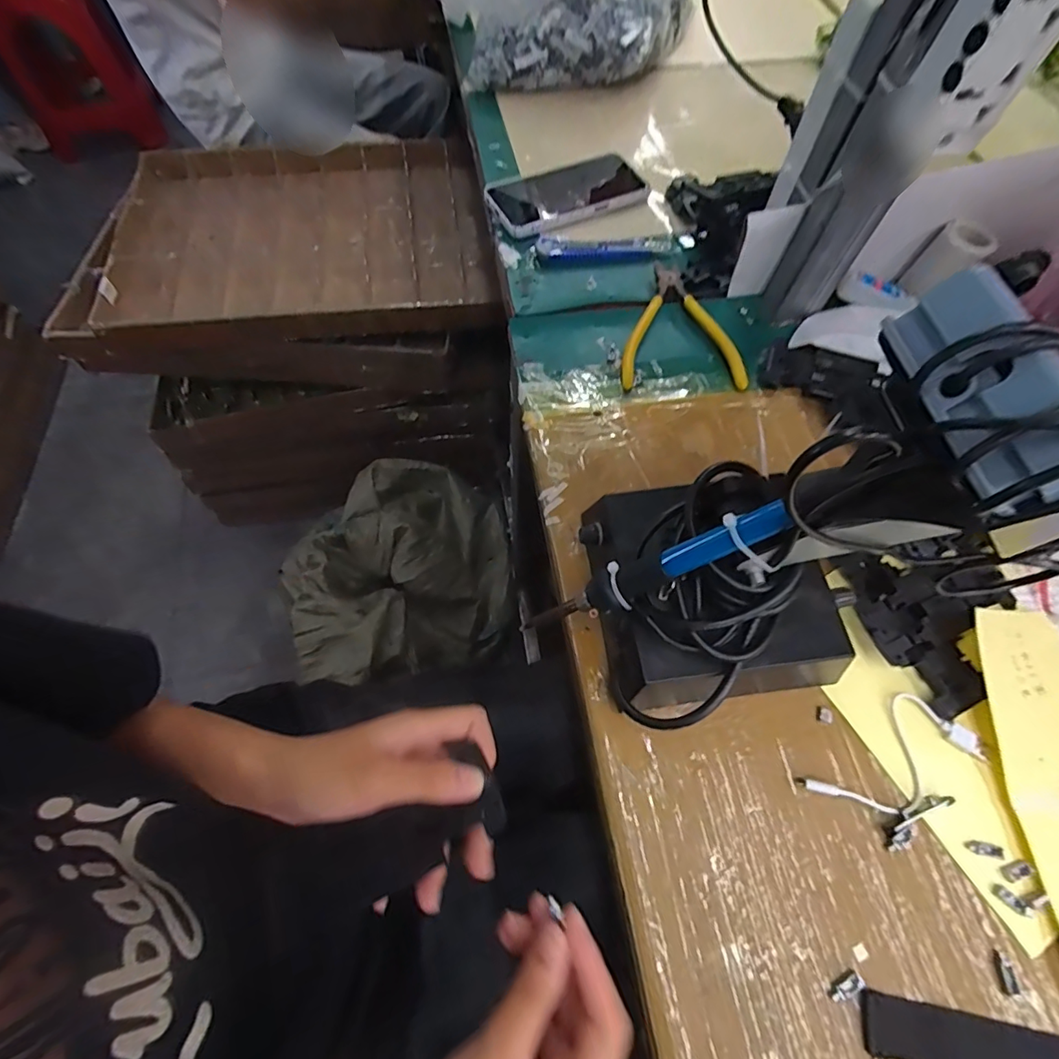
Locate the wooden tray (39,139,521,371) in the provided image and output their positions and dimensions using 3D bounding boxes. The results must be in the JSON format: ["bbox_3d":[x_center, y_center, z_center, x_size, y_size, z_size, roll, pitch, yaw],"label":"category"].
[{"bbox_3d":[-0.425,-0.502,0.892,0.678,0.117,0.449,-7,66,-5],"label":"wooden tray"}]

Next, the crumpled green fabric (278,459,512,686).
[{"bbox_3d":[-0.228,0.045,0.862,0.392,0.140,0.364,-22,68,-11],"label":"crumpled green fabric"}]

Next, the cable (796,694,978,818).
[{"bbox_3d":[0.219,0.141,0.302,0.110,0.008,0.047,-30,70,-15],"label":"cable"}]

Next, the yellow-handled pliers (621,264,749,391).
[{"bbox_3d":[0.144,-0.179,0.450,0.109,0.012,0.139,10,66,3],"label":"yellow-handled pliers"}]

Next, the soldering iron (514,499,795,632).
[{"bbox_3d":[0.060,0.027,0.279,0.022,0.171,0.021,11,58,-40],"label":"soldering iron"}]

